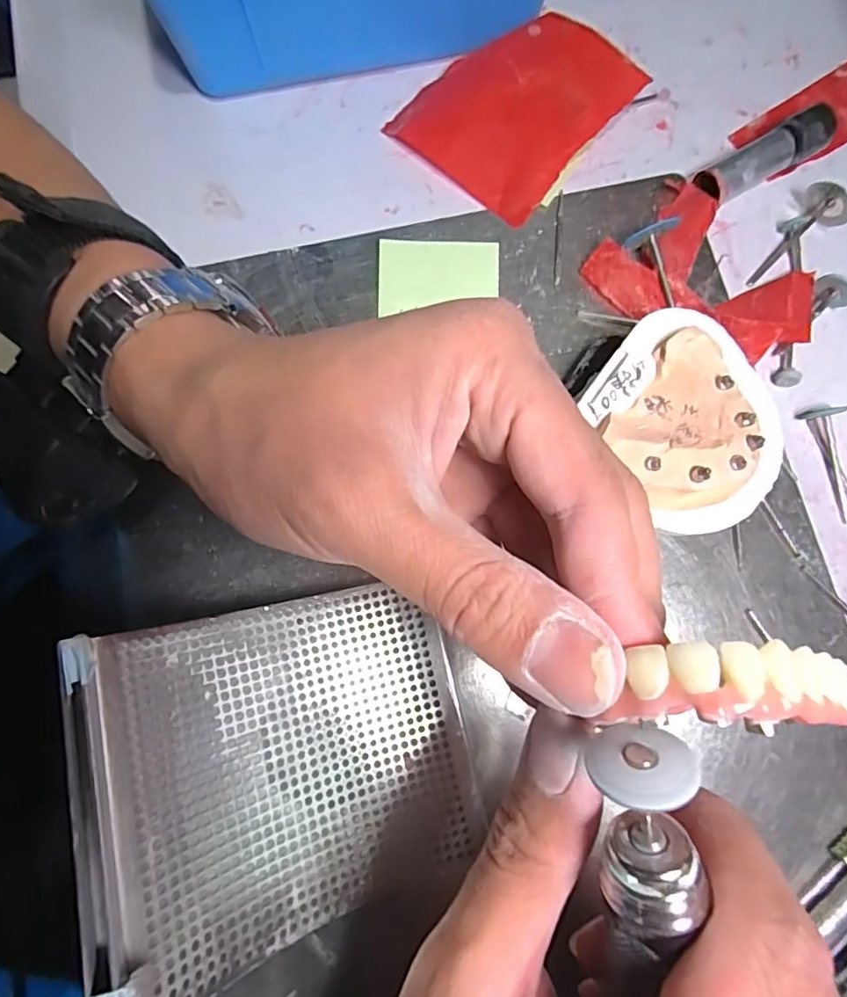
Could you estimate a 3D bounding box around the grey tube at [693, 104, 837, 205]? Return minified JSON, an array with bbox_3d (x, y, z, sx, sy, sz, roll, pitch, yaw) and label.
[{"bbox_3d":[0.145,-0.144,0.228,0.058,0.018,0.015,-28,80,-4],"label":"grey tube"}]

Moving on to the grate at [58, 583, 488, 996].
[{"bbox_3d":[-0.035,0.081,0.156,0.097,0.073,0.100,-13,80,-2],"label":"grate"}]

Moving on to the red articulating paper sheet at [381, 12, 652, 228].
[{"bbox_3d":[0.039,-0.170,0.231,0.077,0.008,0.080,41,102,5],"label":"red articulating paper sheet"}]

